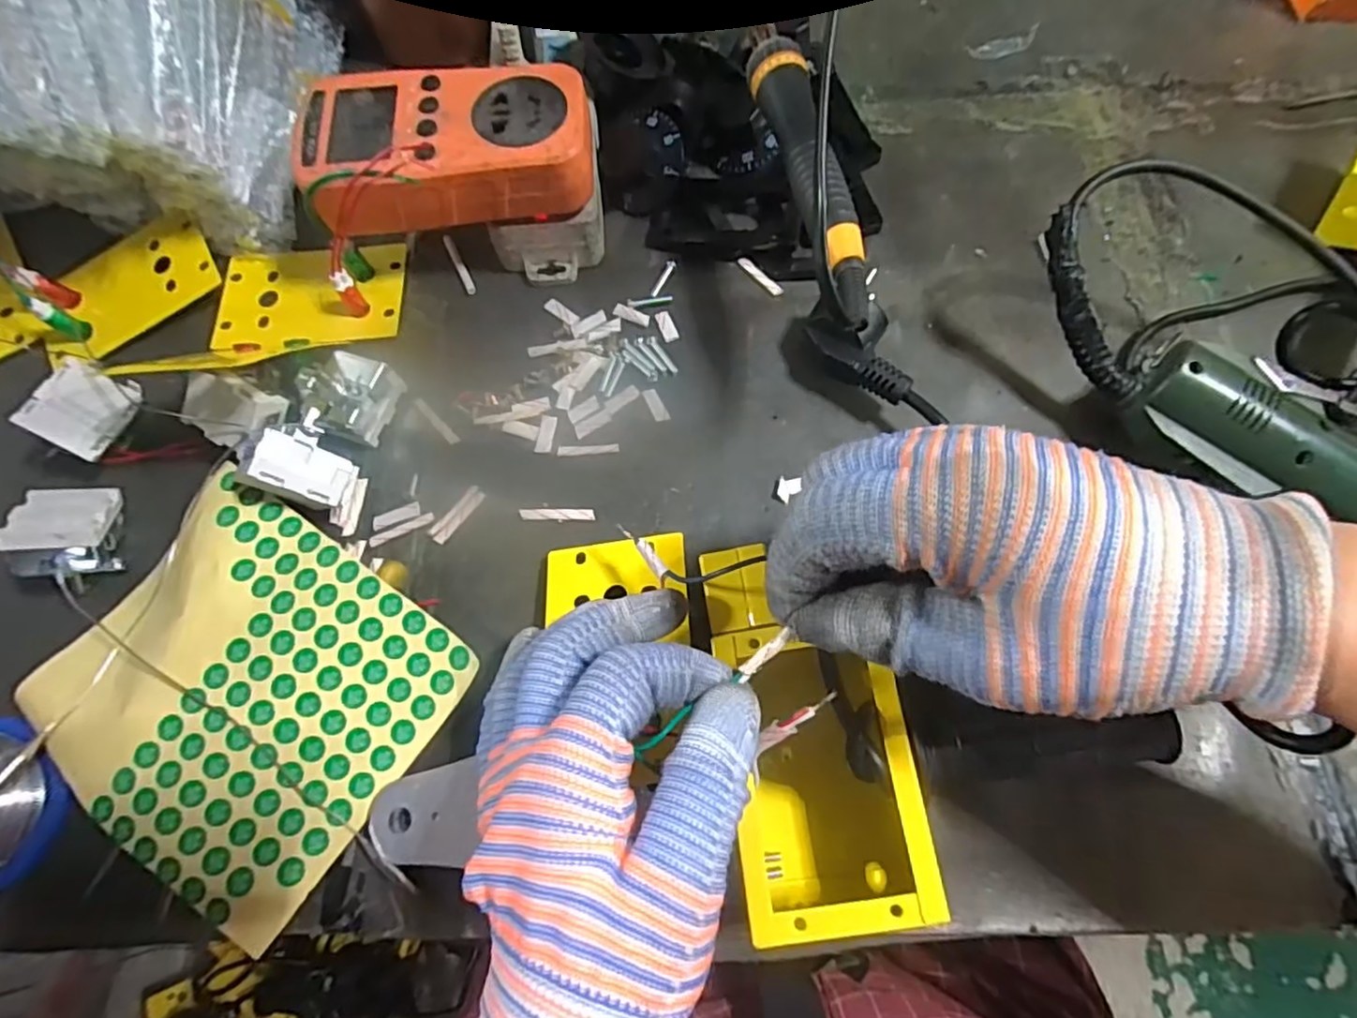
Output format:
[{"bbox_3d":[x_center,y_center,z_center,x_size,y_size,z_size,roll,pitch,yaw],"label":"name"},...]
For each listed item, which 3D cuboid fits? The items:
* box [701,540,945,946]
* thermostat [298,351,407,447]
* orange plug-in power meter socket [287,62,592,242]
[{"bbox_3d":[0.046,0.081,0.240,0.060,0.049,0.125,-6,70,-3],"label":"box"},{"bbox_3d":[-0.153,-0.052,0.299,0.029,0.027,0.043,15,71,5],"label":"thermostat"},{"bbox_3d":[-0.106,-0.166,0.298,0.132,0.035,0.075,-7,71,-1],"label":"orange plug-in power meter socket"}]

